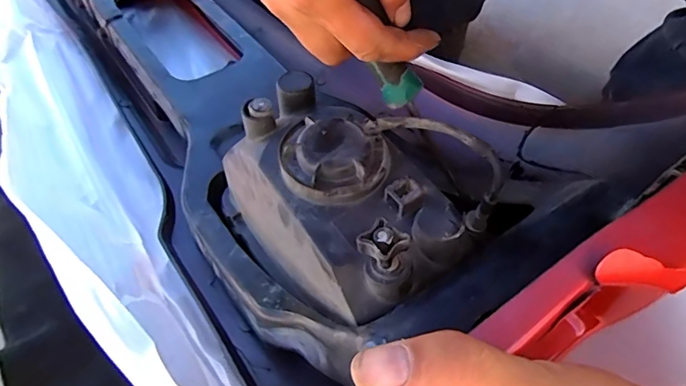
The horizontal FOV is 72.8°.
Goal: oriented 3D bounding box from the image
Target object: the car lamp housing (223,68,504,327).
[{"bbox_3d":[-0.001,-0.002,0.325,0.126,0.124,0.193,-34,57,-21],"label":"car lamp housing"}]

